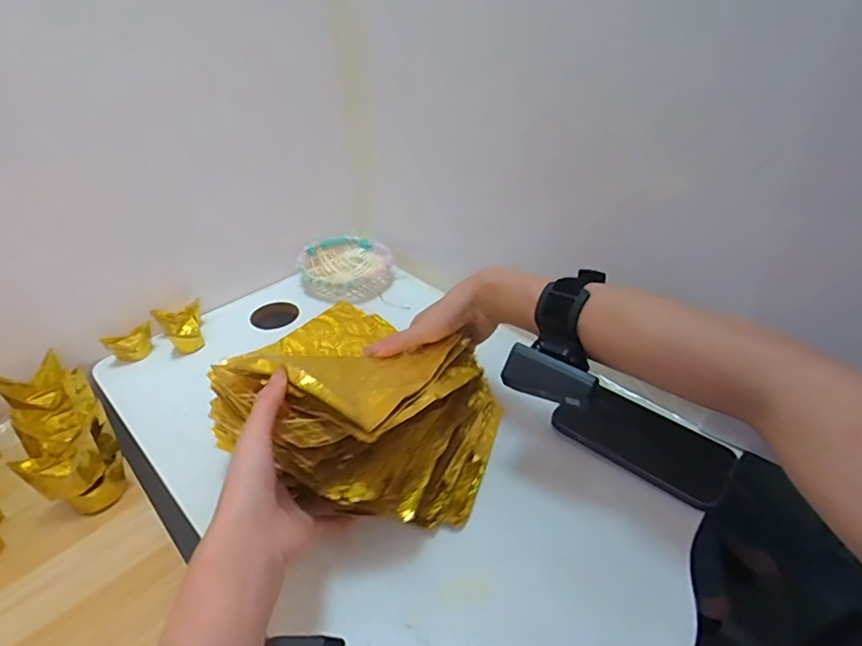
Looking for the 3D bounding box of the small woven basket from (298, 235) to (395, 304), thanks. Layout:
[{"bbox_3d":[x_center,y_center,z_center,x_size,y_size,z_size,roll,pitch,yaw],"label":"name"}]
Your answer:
[{"bbox_3d":[-0.117,-0.071,0.700,0.125,0.038,0.128,3,36,7],"label":"small woven basket"}]

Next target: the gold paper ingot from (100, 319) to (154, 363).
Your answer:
[{"bbox_3d":[-0.343,0.027,0.586,0.049,0.032,0.027,-24,41,-27],"label":"gold paper ingot"}]

